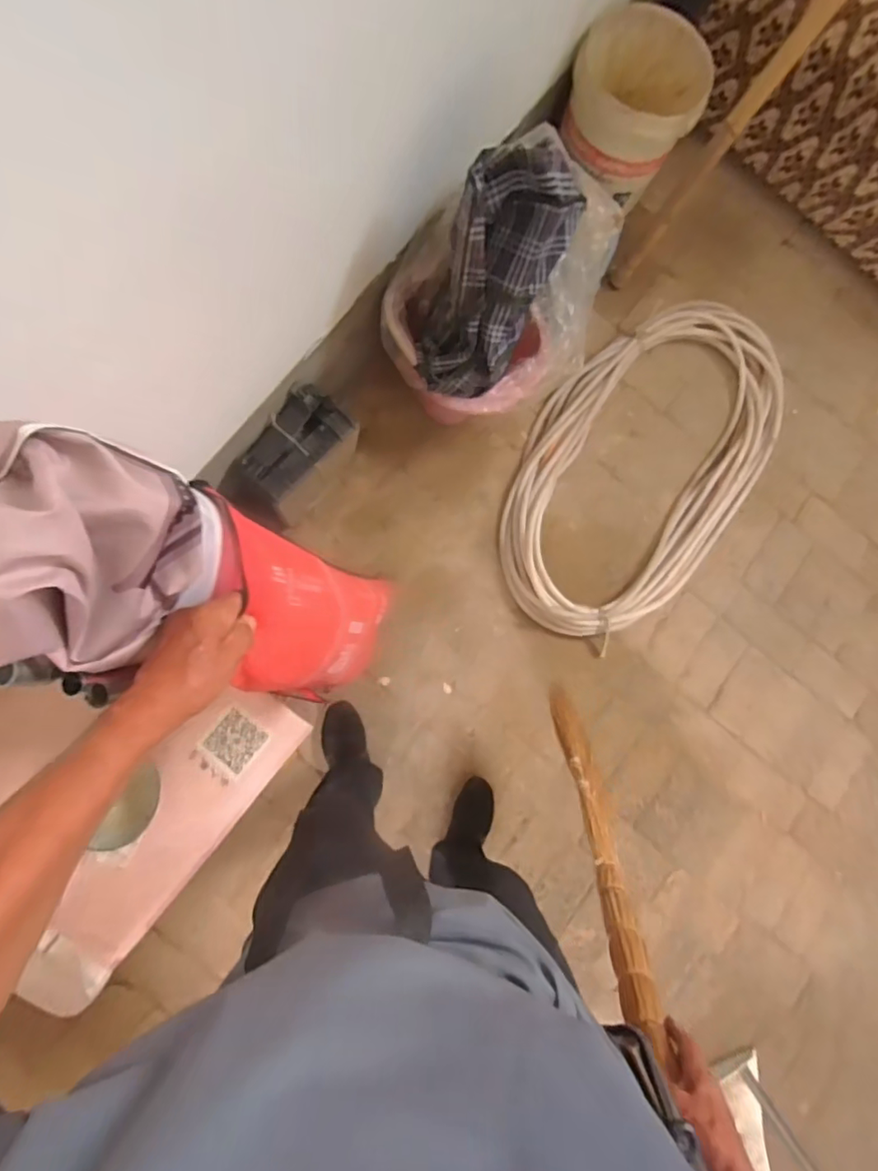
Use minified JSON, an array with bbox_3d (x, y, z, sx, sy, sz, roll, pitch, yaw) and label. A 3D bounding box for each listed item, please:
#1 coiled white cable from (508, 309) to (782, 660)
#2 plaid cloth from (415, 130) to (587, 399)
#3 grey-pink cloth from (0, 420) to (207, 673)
[{"bbox_3d":[0.555,-0.328,1.469,0.588,0.072,1.009,44,82,-3],"label":"coiled white cable"},{"bbox_3d":[0.108,-0.612,1.096,0.213,0.452,0.228,23,46,-6],"label":"plaid cloth"},{"bbox_3d":[-0.266,-0.023,0.414,0.139,0.137,0.169,0,85,-7],"label":"grey-pink cloth"}]

